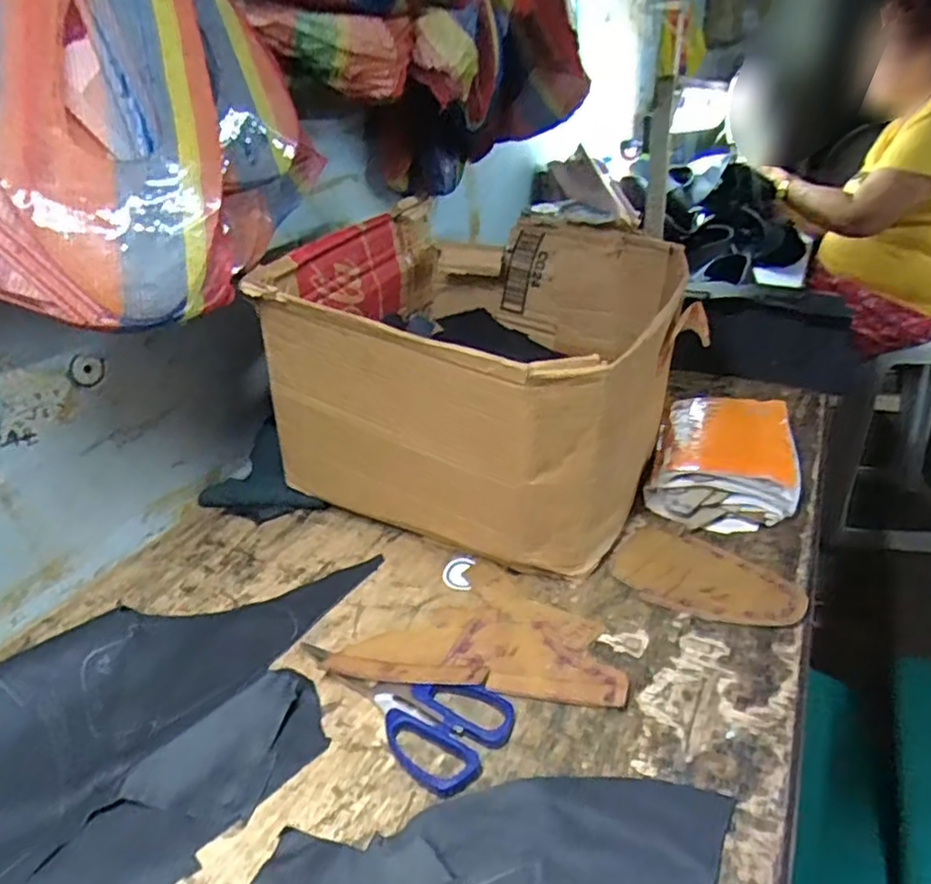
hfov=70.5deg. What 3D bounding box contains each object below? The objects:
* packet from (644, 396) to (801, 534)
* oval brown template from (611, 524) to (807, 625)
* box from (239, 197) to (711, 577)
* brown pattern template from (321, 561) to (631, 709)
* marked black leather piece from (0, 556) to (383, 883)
[{"bbox_3d":[0.288,0.017,0.729,0.140,0.057,0.223,10,31,23],"label":"packet"},{"bbox_3d":[0.218,0.120,0.599,0.159,0.009,0.102,12,32,26],"label":"oval brown template"},{"bbox_3d":[0.039,-0.086,0.740,0.358,0.252,0.448,10,31,23],"label":"box"},{"bbox_3d":[0.018,0.154,0.555,0.218,0.007,0.143,2,26,10],"label":"brown pattern template"},{"bbox_3d":[-0.258,0.179,0.525,0.165,0.016,0.369,24,38,30],"label":"marked black leather piece"}]

